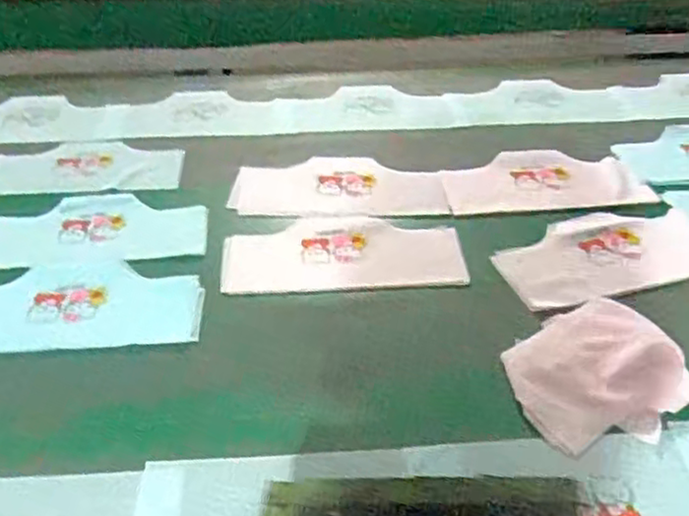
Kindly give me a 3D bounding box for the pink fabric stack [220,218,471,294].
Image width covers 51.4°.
[{"bbox_3d":[-0.002,-0.009,0.891,0.290,0.005,0.137,-3,41,-3],"label":"pink fabric stack"}]

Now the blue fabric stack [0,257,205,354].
[{"bbox_3d":[-0.318,0.051,0.818,0.301,0.006,0.150,-5,41,-6],"label":"blue fabric stack"}]

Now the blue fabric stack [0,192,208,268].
[{"bbox_3d":[-0.329,-0.040,0.926,0.293,0.013,0.136,-4,41,-5],"label":"blue fabric stack"}]

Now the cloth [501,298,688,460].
[{"bbox_3d":[0.251,0.107,0.717,0.163,0.036,0.156,-7,41,-8],"label":"cloth"}]

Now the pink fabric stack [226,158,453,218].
[{"bbox_3d":[-0.007,-0.101,0.998,0.289,0.015,0.129,0,41,1],"label":"pink fabric stack"}]

